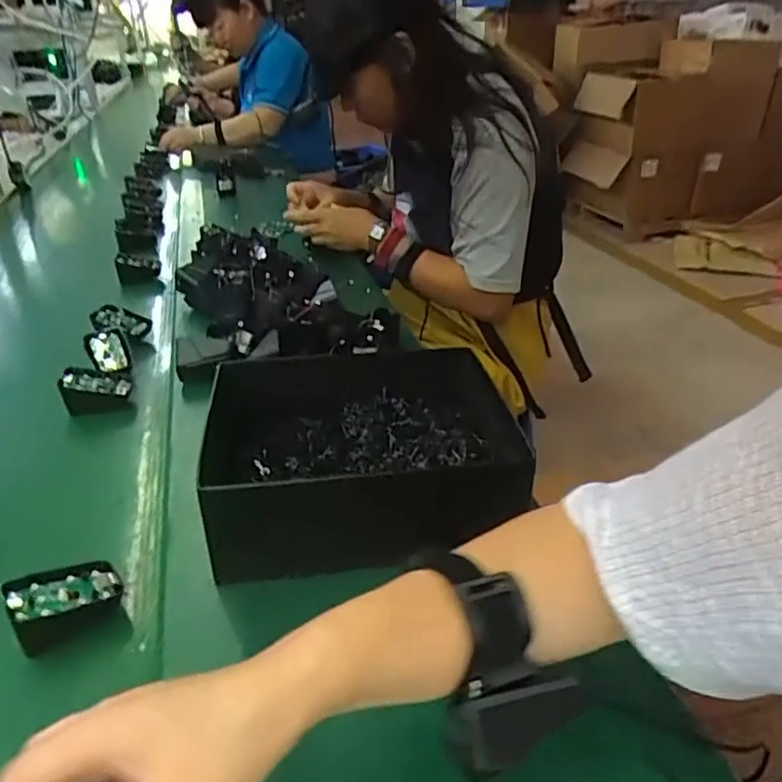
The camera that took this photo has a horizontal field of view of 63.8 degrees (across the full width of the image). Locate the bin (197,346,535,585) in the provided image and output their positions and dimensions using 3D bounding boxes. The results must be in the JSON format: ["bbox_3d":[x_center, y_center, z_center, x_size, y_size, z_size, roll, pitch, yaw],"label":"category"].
[{"bbox_3d":[-0.029,0.042,0.517,0.238,0.080,0.200,-7,31,-7],"label":"bin"}]

